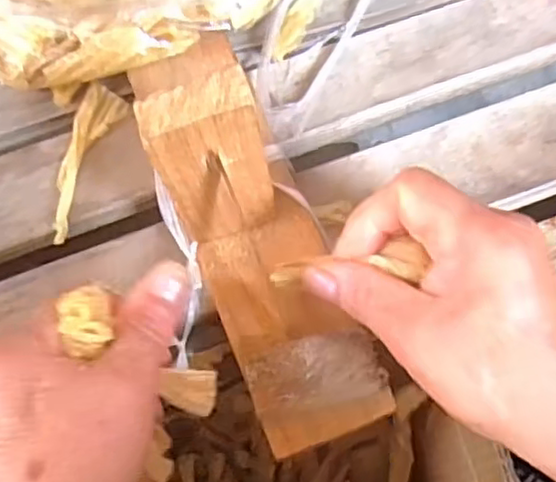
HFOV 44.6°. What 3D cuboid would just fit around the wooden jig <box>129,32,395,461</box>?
[{"bbox_3d":[0.000,0.014,0.276,0.060,0.120,0.123,-23,69,-8],"label":"wooden jig"}]

